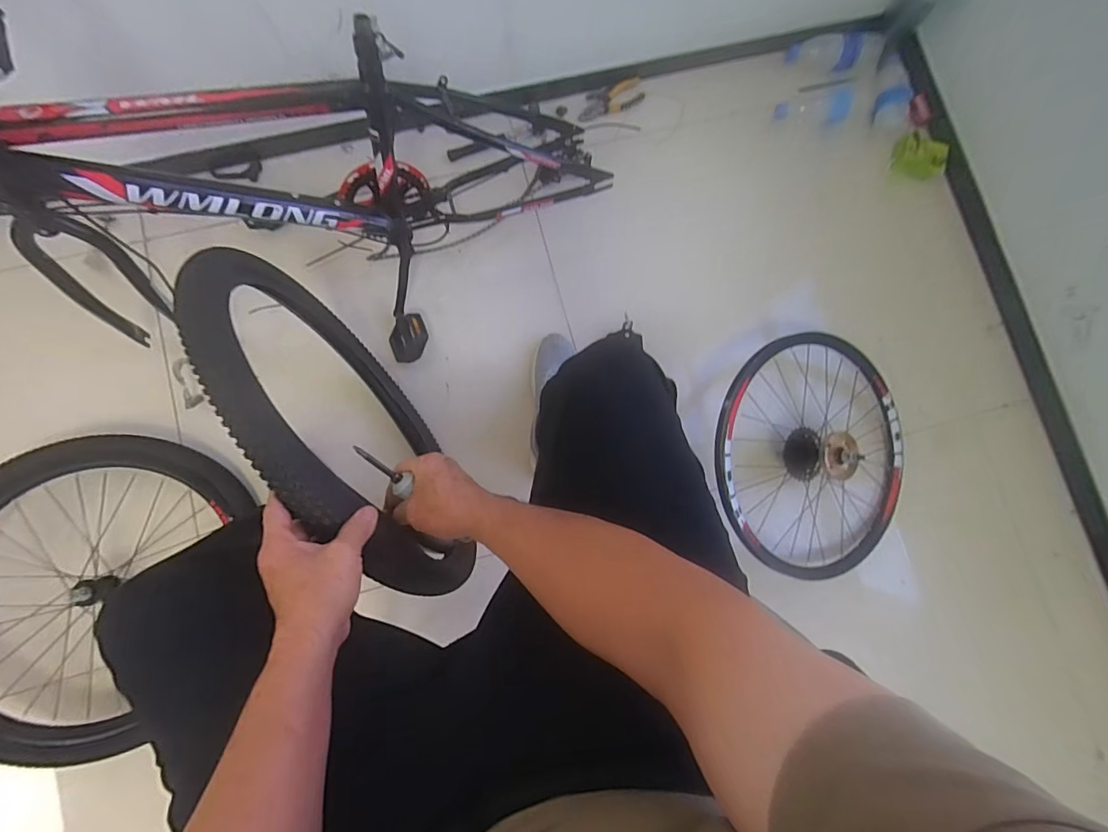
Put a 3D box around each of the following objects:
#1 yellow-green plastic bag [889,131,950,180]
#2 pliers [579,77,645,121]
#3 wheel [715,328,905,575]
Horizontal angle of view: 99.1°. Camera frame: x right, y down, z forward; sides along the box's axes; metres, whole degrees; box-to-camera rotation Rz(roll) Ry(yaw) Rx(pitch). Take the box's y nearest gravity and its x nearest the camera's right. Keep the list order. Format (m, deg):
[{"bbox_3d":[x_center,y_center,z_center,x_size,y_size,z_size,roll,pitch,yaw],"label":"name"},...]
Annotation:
[{"bbox_3d":[0.775,-0.552,1.012,0.031,0.081,0.166,6,43,-11],"label":"yellow-green plastic bag"},{"bbox_3d":[0.123,-0.682,1.020,0.149,0.020,0.070,-20,84,-5],"label":"pliers"},{"bbox_3d":[0.472,0.079,0.889,0.421,0.130,0.421,0,90,-17],"label":"wheel"}]

